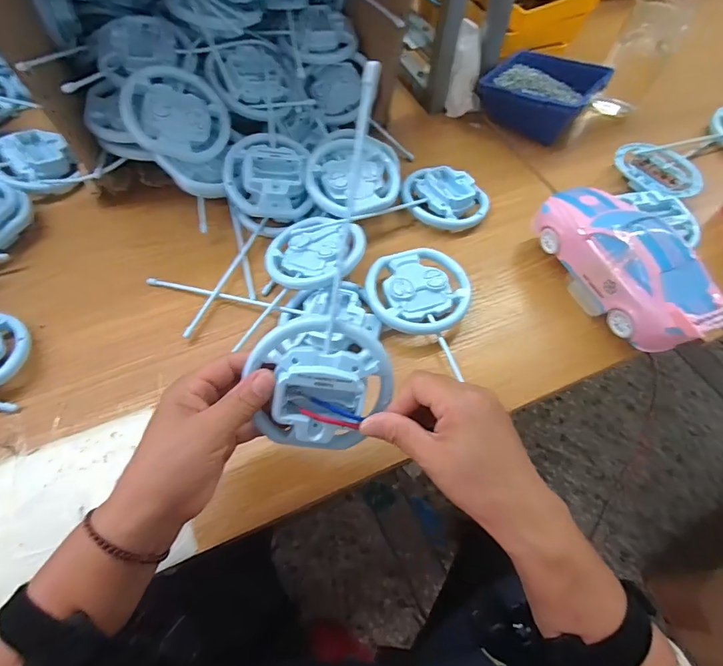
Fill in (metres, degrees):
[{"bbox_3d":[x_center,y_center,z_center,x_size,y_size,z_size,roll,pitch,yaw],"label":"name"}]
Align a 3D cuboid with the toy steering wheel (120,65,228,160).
[{"bbox_3d":[-0.196,-0.237,0.467,0.103,0.017,0.101,5,79,-30],"label":"toy steering wheel"}]

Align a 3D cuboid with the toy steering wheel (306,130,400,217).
[{"bbox_3d":[-0.008,-0.177,0.499,0.102,0.047,0.113,9,59,3],"label":"toy steering wheel"}]

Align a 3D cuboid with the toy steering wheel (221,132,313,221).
[{"bbox_3d":[-0.104,-0.178,0.491,0.096,0.034,0.096,-4,83,-12],"label":"toy steering wheel"}]

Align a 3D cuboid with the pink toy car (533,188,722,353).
[{"bbox_3d":[0.255,-0.066,0.424,0.081,0.084,0.194,-21,62,-14],"label":"pink toy car"}]

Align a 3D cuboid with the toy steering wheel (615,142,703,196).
[{"bbox_3d":[0.366,-0.204,0.539,0.088,0.012,0.103,-16,61,-11],"label":"toy steering wheel"}]

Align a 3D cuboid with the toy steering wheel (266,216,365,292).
[{"bbox_3d":[-0.051,-0.084,0.465,0.101,0.020,0.101,-8,55,12],"label":"toy steering wheel"}]

